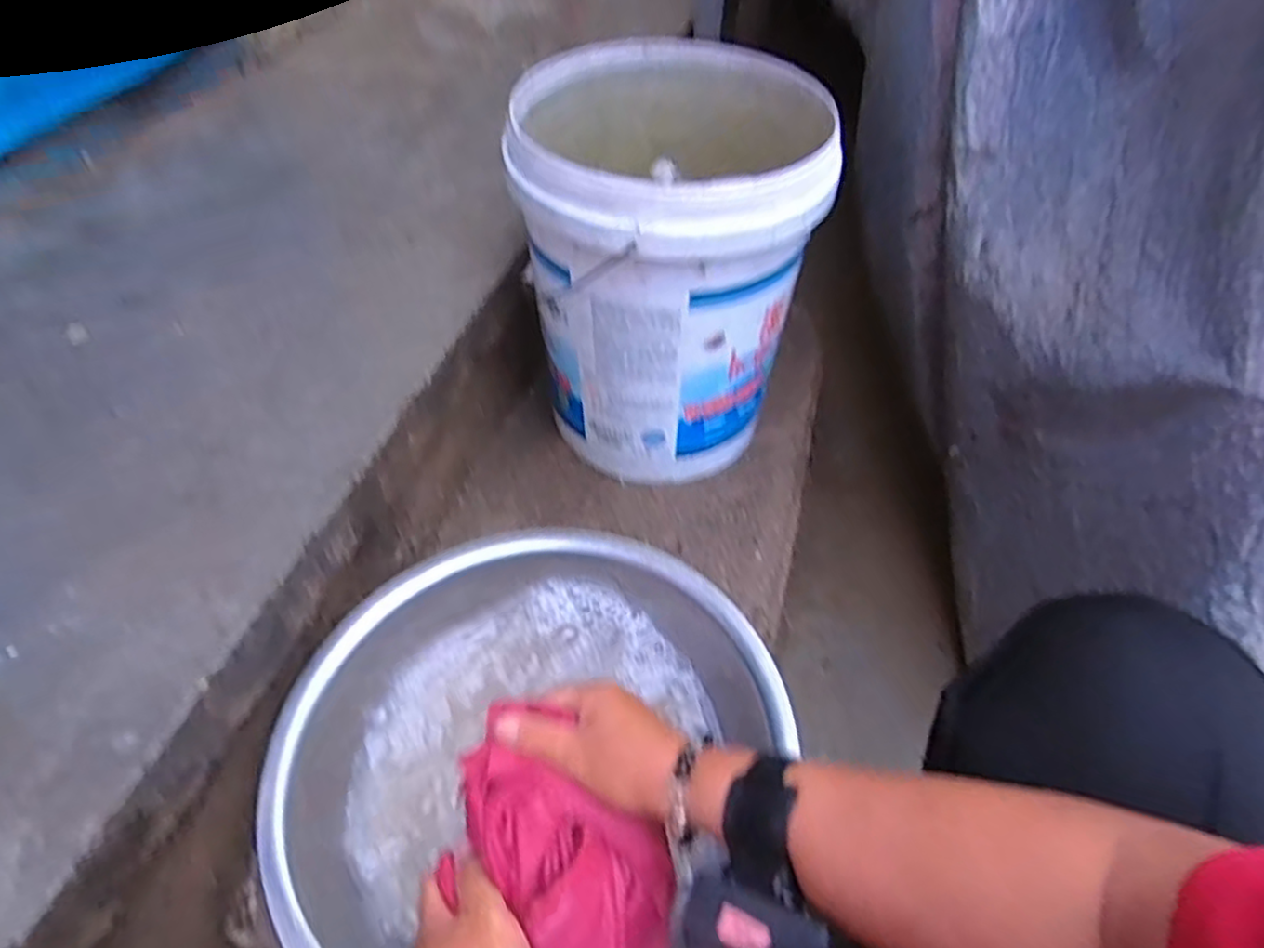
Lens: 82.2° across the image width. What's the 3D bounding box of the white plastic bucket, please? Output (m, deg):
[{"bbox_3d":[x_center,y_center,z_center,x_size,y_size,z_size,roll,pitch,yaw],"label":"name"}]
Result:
[{"bbox_3d":[0.034,-0.217,0.781,0.282,0.356,0.297,0,51,0],"label":"white plastic bucket"}]

